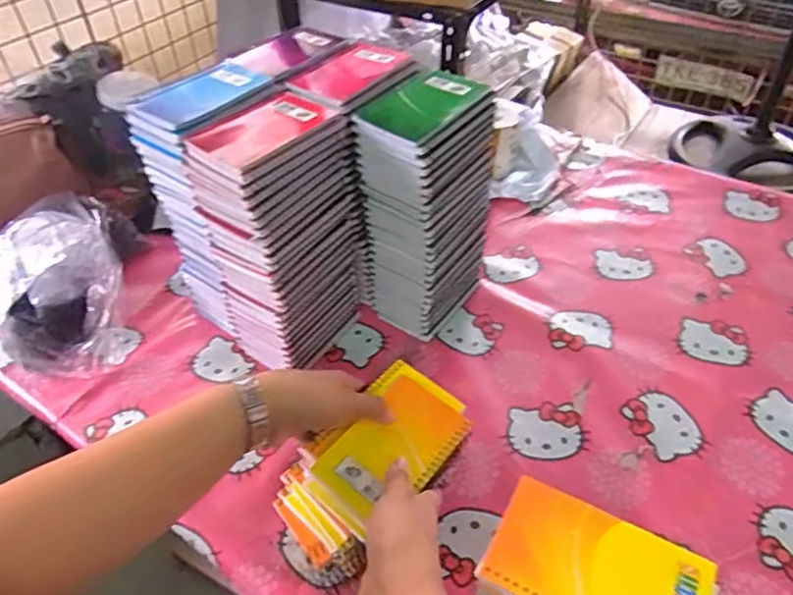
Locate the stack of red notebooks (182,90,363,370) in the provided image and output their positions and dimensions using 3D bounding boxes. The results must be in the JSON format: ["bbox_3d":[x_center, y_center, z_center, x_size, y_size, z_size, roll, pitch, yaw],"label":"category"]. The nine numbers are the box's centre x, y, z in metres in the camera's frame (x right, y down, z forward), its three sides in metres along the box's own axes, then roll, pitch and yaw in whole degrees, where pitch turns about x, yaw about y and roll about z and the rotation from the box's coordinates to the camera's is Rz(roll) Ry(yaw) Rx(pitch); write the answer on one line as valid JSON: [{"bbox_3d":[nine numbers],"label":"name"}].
[{"bbox_3d":[-0.121,-0.067,0.683,0.100,0.280,0.161,27,52,27],"label":"stack of red notebooks"}]

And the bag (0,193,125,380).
[{"bbox_3d":[-0.402,0.003,0.718,0.144,0.160,0.143,-35,52,-28],"label":"bag"}]

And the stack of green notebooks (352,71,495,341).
[{"bbox_3d":[0.033,-0.097,0.709,0.106,0.282,0.138,25,52,27],"label":"stack of green notebooks"}]

